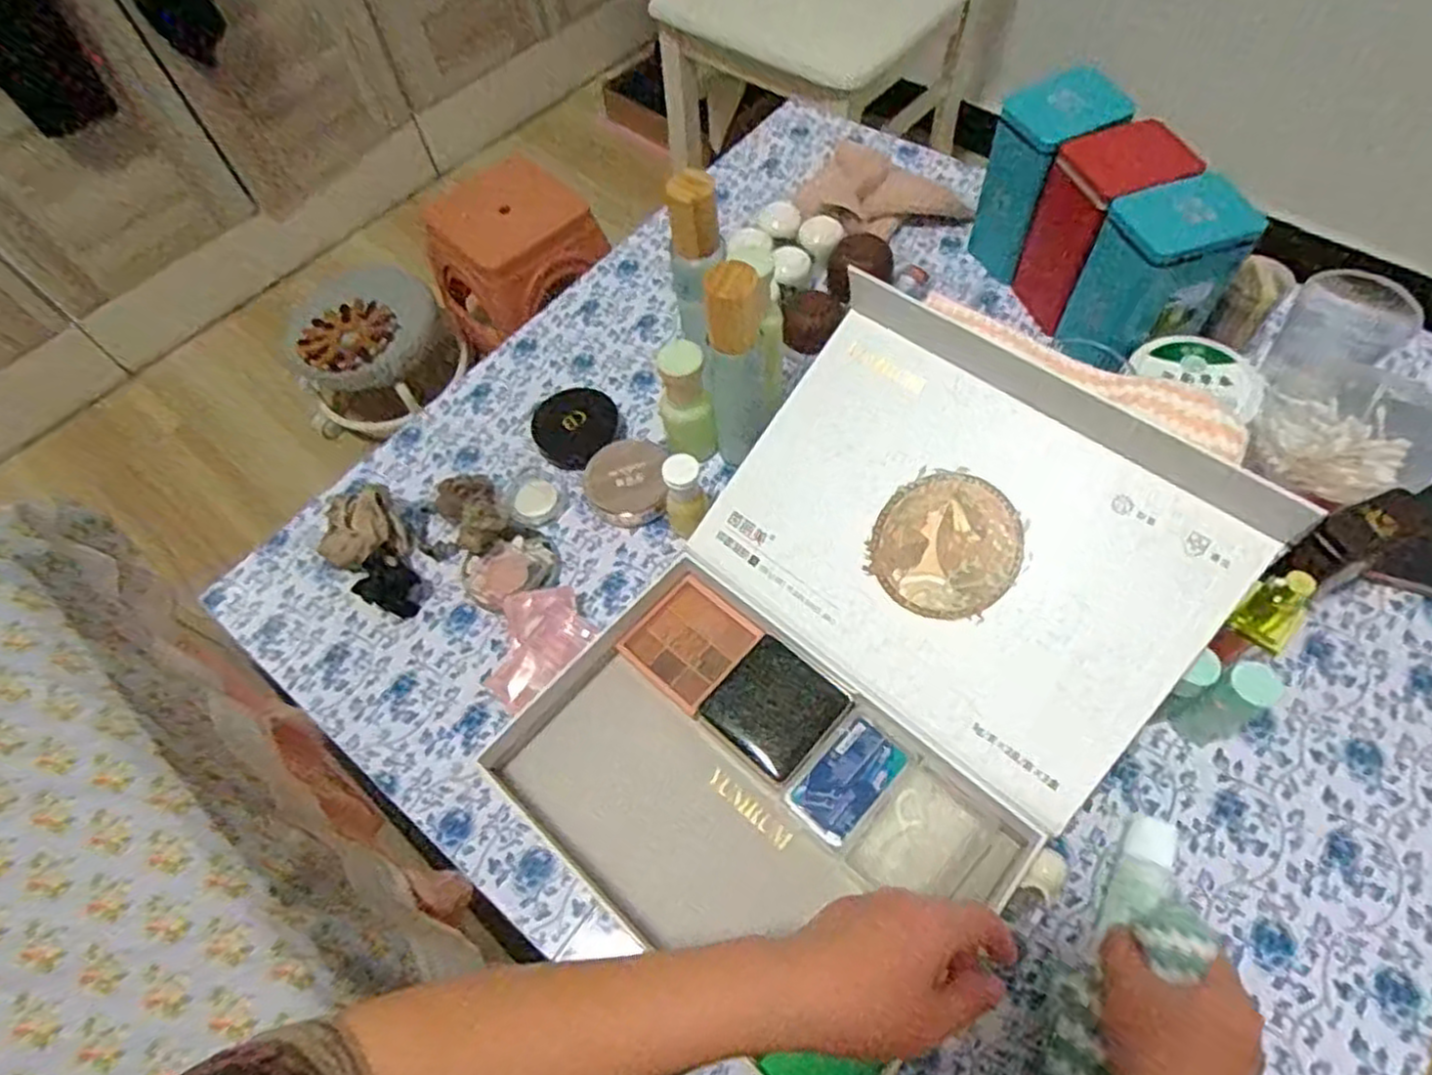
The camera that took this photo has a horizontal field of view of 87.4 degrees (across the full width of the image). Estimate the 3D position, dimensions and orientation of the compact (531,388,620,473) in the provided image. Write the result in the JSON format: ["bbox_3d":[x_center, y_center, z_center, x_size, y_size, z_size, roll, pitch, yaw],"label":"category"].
[{"bbox_3d":[-0.117,-0.092,0.620,0.065,0.018,0.070,-2,60,3],"label":"compact"}]

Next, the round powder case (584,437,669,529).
[{"bbox_3d":[-0.069,-0.043,0.578,0.066,0.017,0.066,1,84,-5],"label":"round powder case"}]

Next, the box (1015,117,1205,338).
[{"bbox_3d":[0.309,-0.247,0.603,0.084,0.138,0.069,-19,61,-6],"label":"box"}]

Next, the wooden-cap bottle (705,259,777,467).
[{"bbox_3d":[0.016,-0.116,0.520,0.040,0.151,0.037,-29,62,-12],"label":"wooden-cap bottle"}]

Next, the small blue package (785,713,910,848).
[{"bbox_3d":[0.078,0.144,0.446,0.043,0.008,0.071,37,69,22],"label":"small blue package"}]

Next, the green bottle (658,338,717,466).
[{"bbox_3d":[-0.022,-0.094,0.563,0.036,0.116,0.030,-15,60,-4],"label":"green bottle"}]

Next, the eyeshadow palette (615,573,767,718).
[{"bbox_3d":[-0.017,0.071,0.505,0.069,0.011,0.072,40,87,18],"label":"eyeshadow palette"}]

